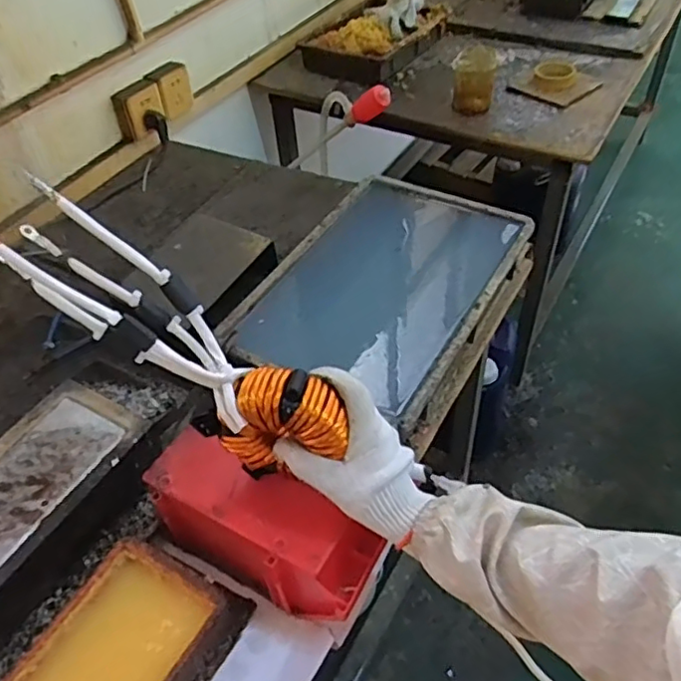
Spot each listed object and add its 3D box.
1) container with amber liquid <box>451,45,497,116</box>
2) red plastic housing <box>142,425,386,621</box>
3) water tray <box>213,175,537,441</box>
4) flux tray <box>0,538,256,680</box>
[{"bbox_3d":[0.287,-0.560,1.332,0.089,0.110,0.085,5,48,10],"label":"container with amber liquid"},{"bbox_3d":[-0.077,0.188,0.608,0.233,0.097,0.094,22,53,24],"label":"red plastic housing"},{"bbox_3d":[0.065,-0.086,0.873,0.293,0.030,0.432,21,52,24],"label":"water tray"},{"bbox_3d":[-0.204,0.295,0.562,0.138,0.065,0.220,20,52,23],"label":"flux tray"}]

